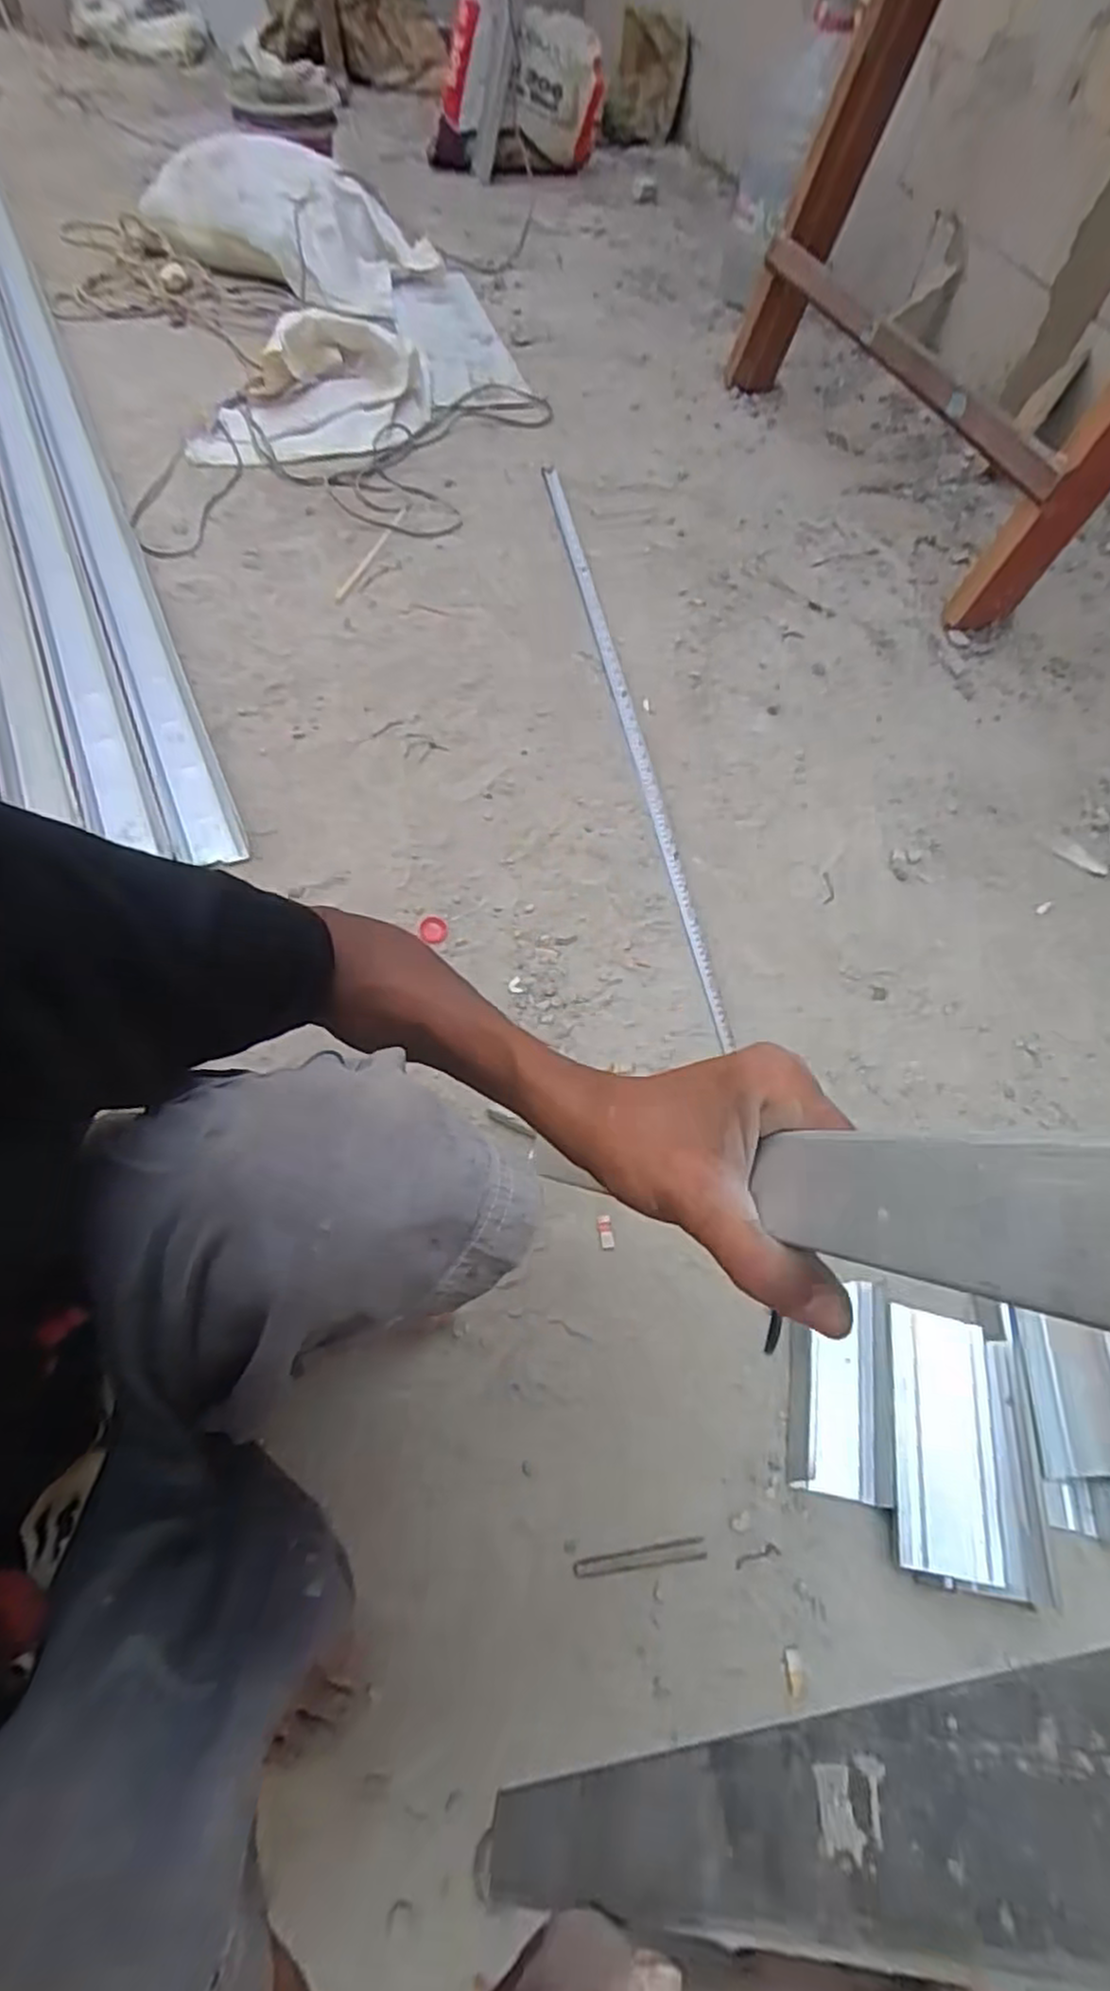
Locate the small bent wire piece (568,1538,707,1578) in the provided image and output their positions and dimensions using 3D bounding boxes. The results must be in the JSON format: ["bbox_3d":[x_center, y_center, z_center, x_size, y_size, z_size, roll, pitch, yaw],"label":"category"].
[{"bbox_3d":[0.067,0.441,0.592,0.104,0.004,0.014,-4,61,-6],"label":"small bent wire piece"}]

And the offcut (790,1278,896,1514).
[{"bbox_3d":[0.249,0.336,0.659,0.080,0.022,0.171,12,61,2],"label":"offcut"}]

